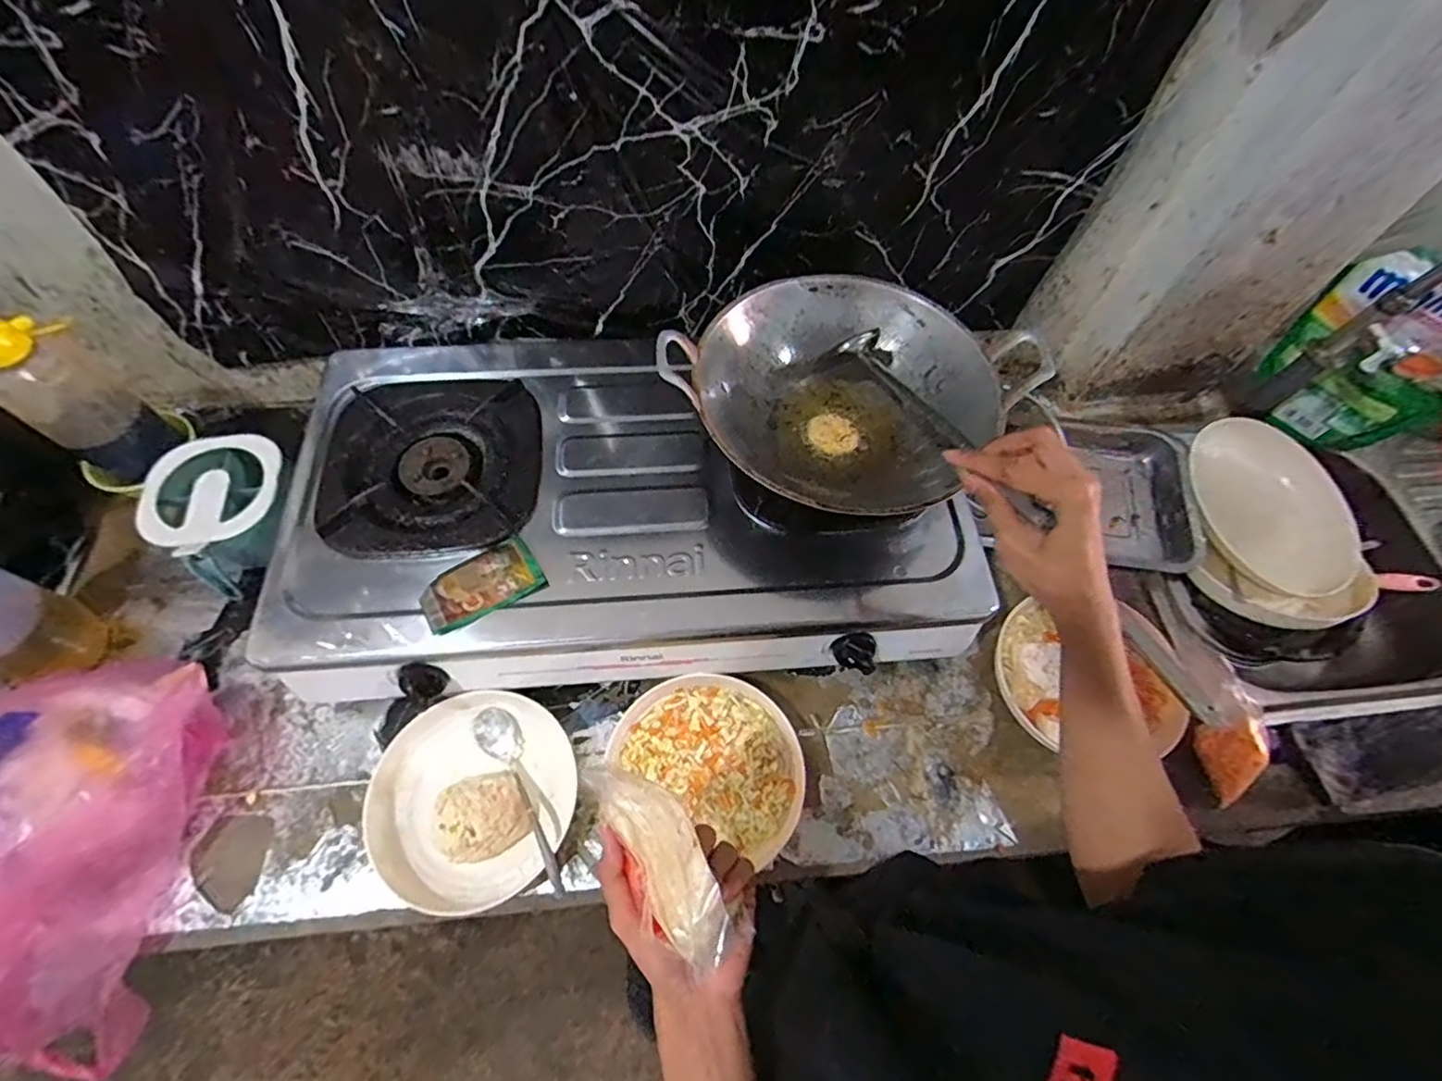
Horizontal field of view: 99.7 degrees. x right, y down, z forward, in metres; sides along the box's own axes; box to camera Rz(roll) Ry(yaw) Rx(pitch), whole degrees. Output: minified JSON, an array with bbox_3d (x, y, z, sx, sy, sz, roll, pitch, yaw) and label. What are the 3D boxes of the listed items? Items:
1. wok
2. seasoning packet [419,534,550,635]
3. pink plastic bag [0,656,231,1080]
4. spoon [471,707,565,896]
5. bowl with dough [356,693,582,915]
[{"bbox_3d":[0.120,-0.146,0.611,0.274,0.109,0.281,1,62,-2],"label":"wok"},{"bbox_3d":[-0.227,0.042,0.576,0.107,0.008,0.064,-29,67,-16],"label":"seasoning packet"},{"bbox_3d":[-0.584,0.298,0.513,0.165,0.203,0.397,7,62,1],"label":"pink plastic bag"},{"bbox_3d":[-0.191,0.245,0.593,0.041,0.022,0.196,-31,55,-17],"label":"spoon"},{"bbox_3d":[-0.238,0.244,0.594,0.185,0.064,0.189,1,62,-2],"label":"bowl with dough"}]

